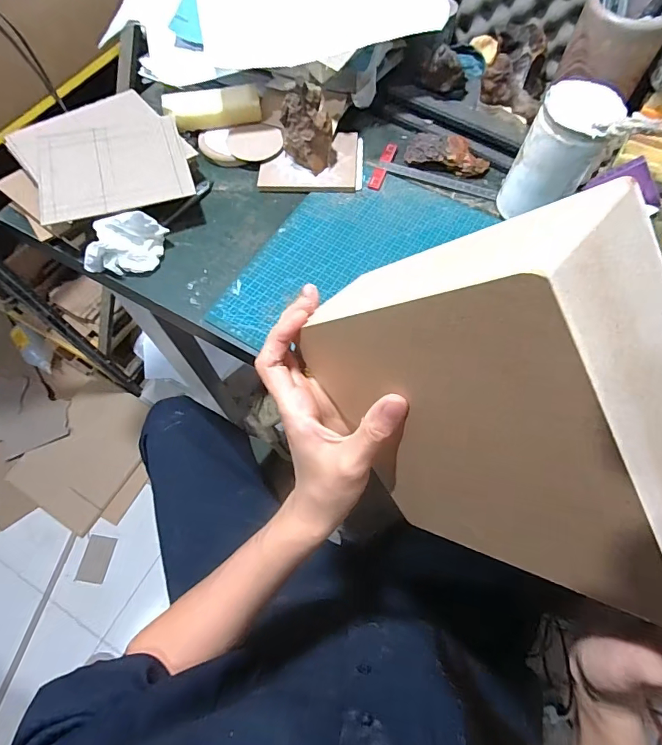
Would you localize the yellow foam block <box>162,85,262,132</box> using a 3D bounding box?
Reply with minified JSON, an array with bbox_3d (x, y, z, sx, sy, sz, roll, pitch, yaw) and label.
[{"bbox_3d":[-0.157,-0.350,0.564,0.125,0.028,0.045,-5,65,-1],"label":"yellow foam block"}]

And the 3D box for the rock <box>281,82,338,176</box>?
[{"bbox_3d":[-0.026,-0.292,0.509,0.066,0.087,0.053,-5,65,-1],"label":"rock"}]

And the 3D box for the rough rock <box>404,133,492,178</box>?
[{"bbox_3d":[0.150,-0.281,0.545,0.103,0.027,0.033,18,66,9],"label":"rough rock"}]

